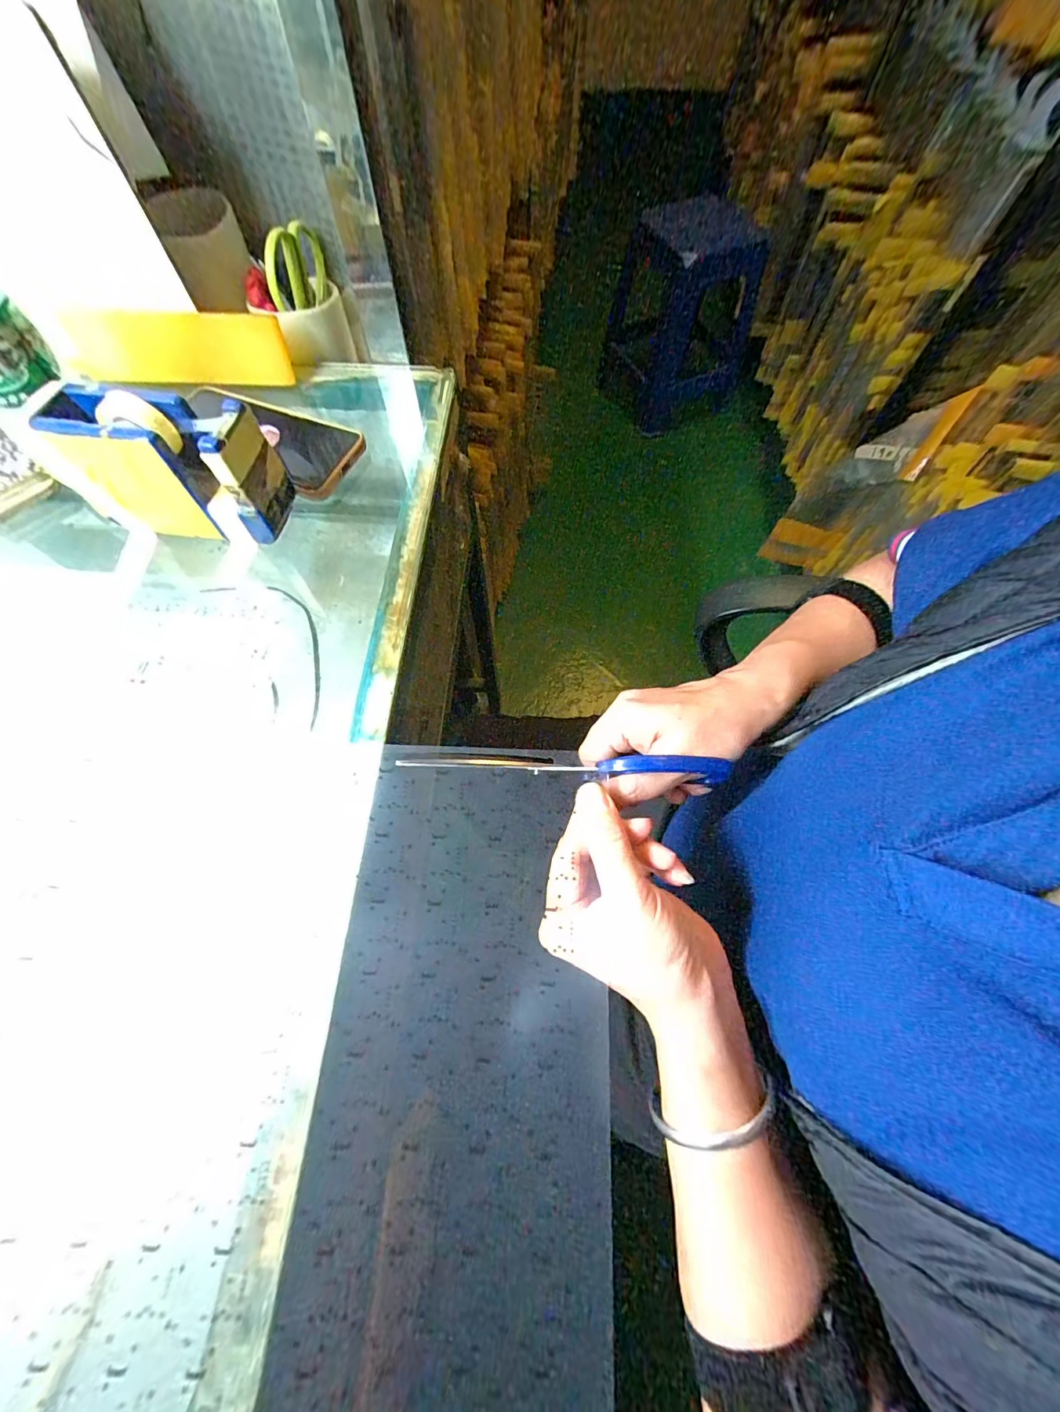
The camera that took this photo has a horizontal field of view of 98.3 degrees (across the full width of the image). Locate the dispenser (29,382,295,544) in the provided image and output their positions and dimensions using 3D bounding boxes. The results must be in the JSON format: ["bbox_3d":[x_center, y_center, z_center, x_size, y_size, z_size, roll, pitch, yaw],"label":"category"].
[{"bbox_3d":[-0.243,-0.161,0.312,0.136,0.076,0.051,5,66,3],"label":"dispenser"}]

